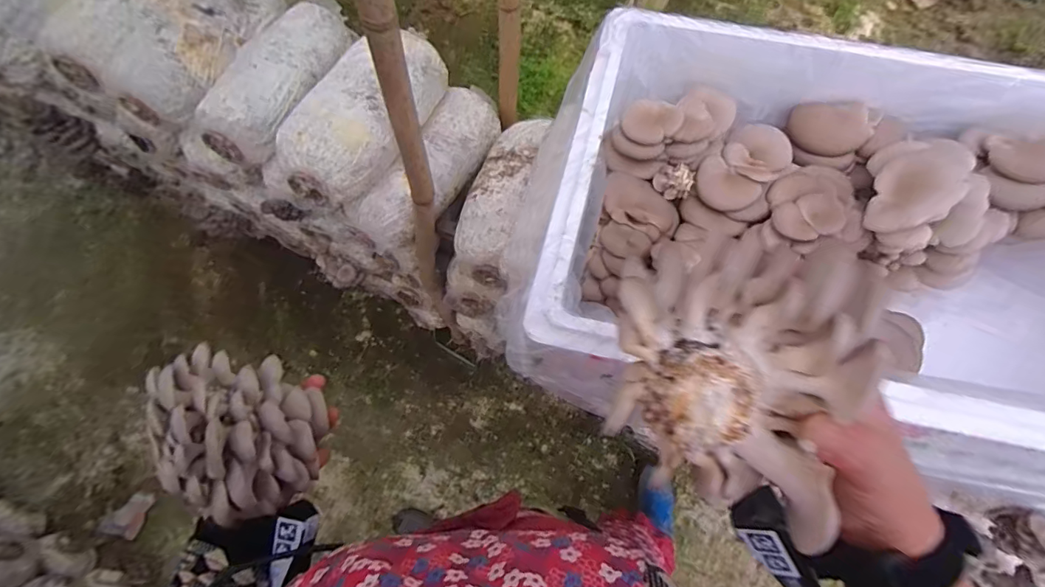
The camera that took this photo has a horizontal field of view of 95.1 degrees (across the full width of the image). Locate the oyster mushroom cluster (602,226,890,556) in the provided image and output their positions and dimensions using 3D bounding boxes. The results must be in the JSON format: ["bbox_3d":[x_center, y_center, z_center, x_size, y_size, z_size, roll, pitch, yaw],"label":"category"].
[{"bbox_3d":[0.104,0.038,0.241,0.106,0.067,0.115,10,105,22],"label":"oyster mushroom cluster"}]

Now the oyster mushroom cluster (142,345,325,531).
[{"bbox_3d":[-0.223,0.109,0.374,0.101,0.073,0.120,2,71,3],"label":"oyster mushroom cluster"}]

